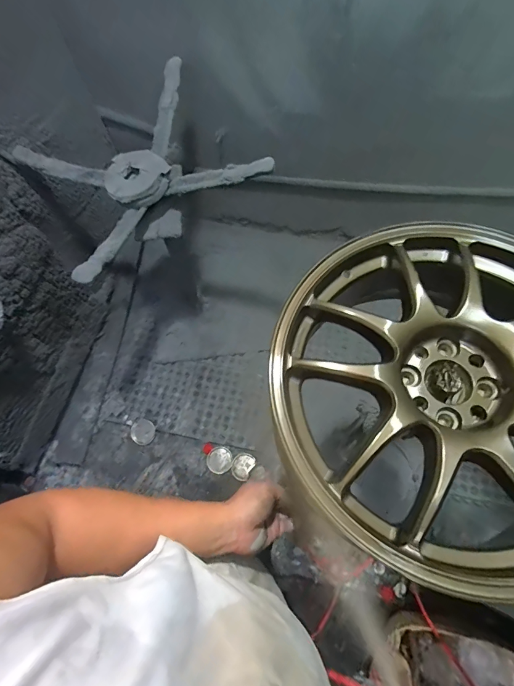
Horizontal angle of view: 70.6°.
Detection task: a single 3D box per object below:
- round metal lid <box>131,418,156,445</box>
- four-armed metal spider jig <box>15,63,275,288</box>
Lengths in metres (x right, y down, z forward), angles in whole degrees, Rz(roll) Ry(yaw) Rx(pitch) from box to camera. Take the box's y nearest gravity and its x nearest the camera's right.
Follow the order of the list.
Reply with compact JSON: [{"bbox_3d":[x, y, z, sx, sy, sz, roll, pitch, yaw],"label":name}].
[{"bbox_3d":[-0.457,0.356,1.457,0.099,0.009,0.095,-1,69,2],"label":"round metal lid"},{"bbox_3d":[-0.329,-0.470,0.964,0.525,0.164,0.564,-30,71,-9],"label":"four-armed metal spider jig"}]

